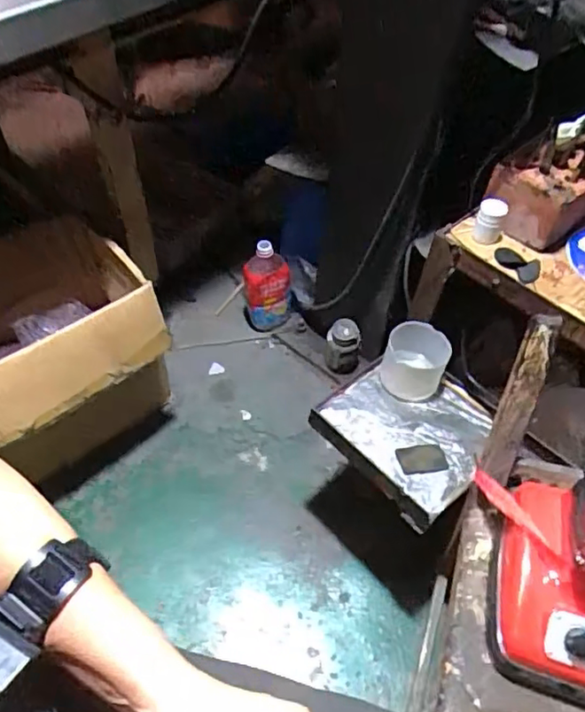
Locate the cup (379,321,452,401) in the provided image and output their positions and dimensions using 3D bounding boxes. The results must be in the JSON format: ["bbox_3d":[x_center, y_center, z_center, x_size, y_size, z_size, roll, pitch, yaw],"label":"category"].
[{"bbox_3d":[0.179,0.007,0.868,0.089,0.073,0.081,2,51,-2],"label":"cup"}]

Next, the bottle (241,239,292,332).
[{"bbox_3d":[-0.050,-0.146,1.217,0.097,0.205,0.087,0,52,-3],"label":"bottle"}]

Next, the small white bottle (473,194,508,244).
[{"bbox_3d":[0.261,-0.179,0.775,0.034,0.051,0.035,2,51,-2],"label":"small white bottle"}]

